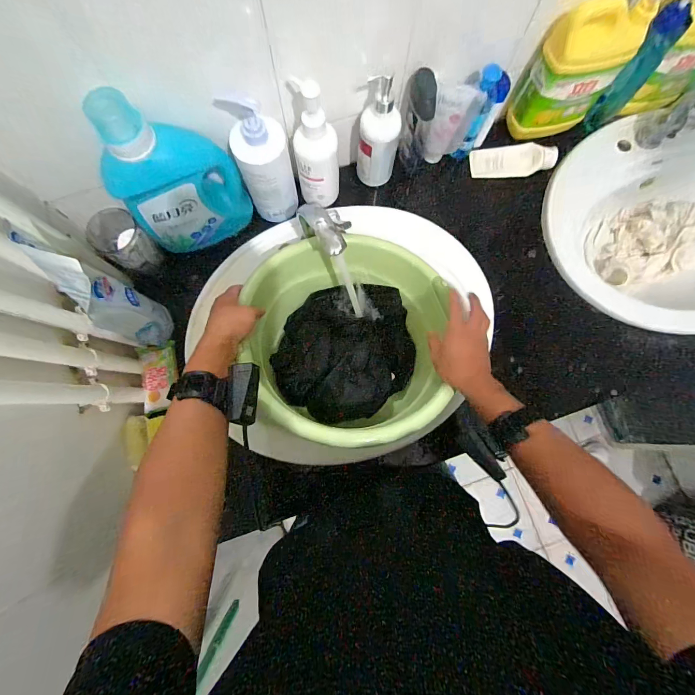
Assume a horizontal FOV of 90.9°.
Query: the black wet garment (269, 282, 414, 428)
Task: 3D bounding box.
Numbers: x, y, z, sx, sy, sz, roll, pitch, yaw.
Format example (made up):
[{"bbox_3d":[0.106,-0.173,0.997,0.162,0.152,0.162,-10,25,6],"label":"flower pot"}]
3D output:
[{"bbox_3d":[0.004,-0.003,0.622,0.264,0.064,0.255,0,80,-1],"label":"black wet garment"}]

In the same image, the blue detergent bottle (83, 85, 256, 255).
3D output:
[{"bbox_3d":[-0.259,-0.255,0.515,0.173,0.244,0.077,-33,82,-7],"label":"blue detergent bottle"}]

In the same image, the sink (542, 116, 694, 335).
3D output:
[{"bbox_3d":[0.639,-0.237,0.708,0.503,0.165,0.416,-8,80,-3],"label":"sink"}]

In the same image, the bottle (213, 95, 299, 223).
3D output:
[{"bbox_3d":[-0.130,-0.298,0.555,0.088,0.182,0.082,-13,80,-4],"label":"bottle"}]

